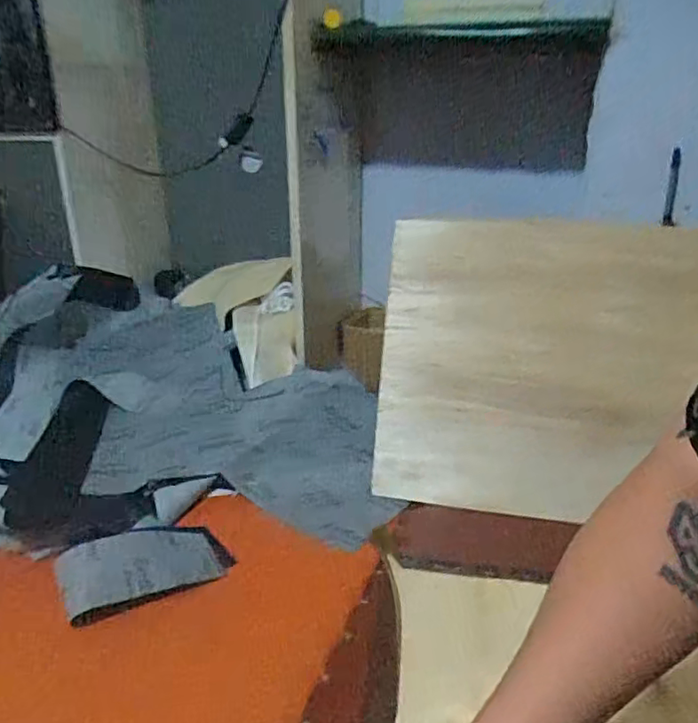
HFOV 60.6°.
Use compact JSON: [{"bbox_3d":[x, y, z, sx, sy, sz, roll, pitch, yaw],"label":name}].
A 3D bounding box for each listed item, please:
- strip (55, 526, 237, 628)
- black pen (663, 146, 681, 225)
[{"bbox_3d":[-0.247,0.249,0.732,0.192,0.023,0.099,-4,41,-36],"label":"strip"},{"bbox_3d":[0.501,-0.271,0.926,0.014,0.131,0.010,9,-8,20],"label":"black pen"}]

